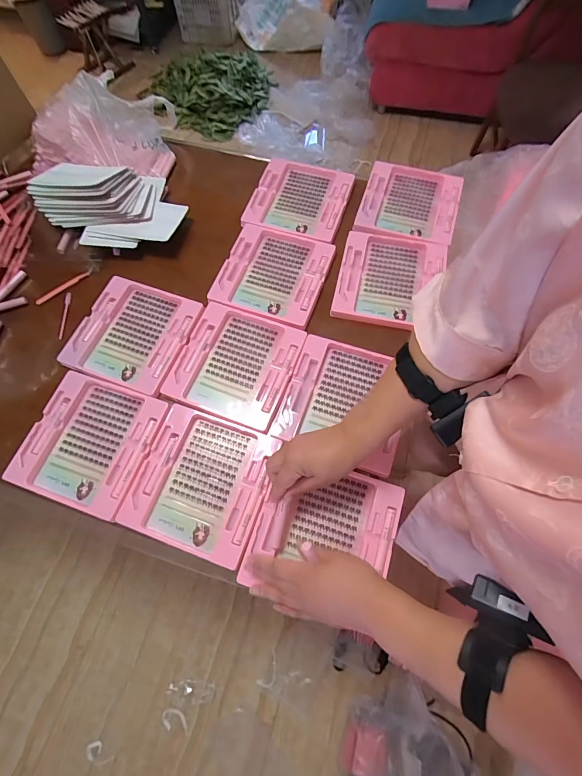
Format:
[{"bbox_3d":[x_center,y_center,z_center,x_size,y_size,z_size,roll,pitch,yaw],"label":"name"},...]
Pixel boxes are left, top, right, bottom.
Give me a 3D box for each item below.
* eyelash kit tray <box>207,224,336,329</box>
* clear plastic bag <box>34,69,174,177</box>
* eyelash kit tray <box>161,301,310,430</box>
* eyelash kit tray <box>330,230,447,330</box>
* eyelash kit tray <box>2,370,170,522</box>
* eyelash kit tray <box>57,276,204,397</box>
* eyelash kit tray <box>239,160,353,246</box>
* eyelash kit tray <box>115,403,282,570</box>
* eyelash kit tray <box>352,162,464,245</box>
[{"bbox_3d":[-0.033,-0.220,0.694,0.195,0.013,0.199,18,68,9],"label":"eyelash kit tray"},{"bbox_3d":[-0.420,-0.555,0.785,0.311,0.125,0.145,13,67,7],"label":"clear plastic bag"},{"bbox_3d":[-0.095,-0.044,0.621,0.191,0.015,0.195,19,68,9],"label":"eyelash kit tray"},{"bbox_3d":[0.181,-0.207,0.683,0.181,0.017,0.203,13,67,7],"label":"eyelash kit tray"},{"bbox_3d":[-0.316,0.082,0.578,0.194,0.013,0.194,18,68,9],"label":"eyelash kit tray"},{"bbox_3d":[-0.281,-0.099,0.650,0.199,0.018,0.189,18,68,9],"label":"eyelash kit tray"},{"bbox_3d":[0.017,-0.397,0.761,0.194,0.016,0.193,16,67,8],"label":"eyelash kit tray"},{"bbox_3d":[-0.133,0.137,0.547,0.193,0.013,0.189,17,68,9],"label":"eyelash kit tray"},{"bbox_3d":[0.244,-0.383,0.754,0.194,0.015,0.201,16,68,9],"label":"eyelash kit tray"}]

